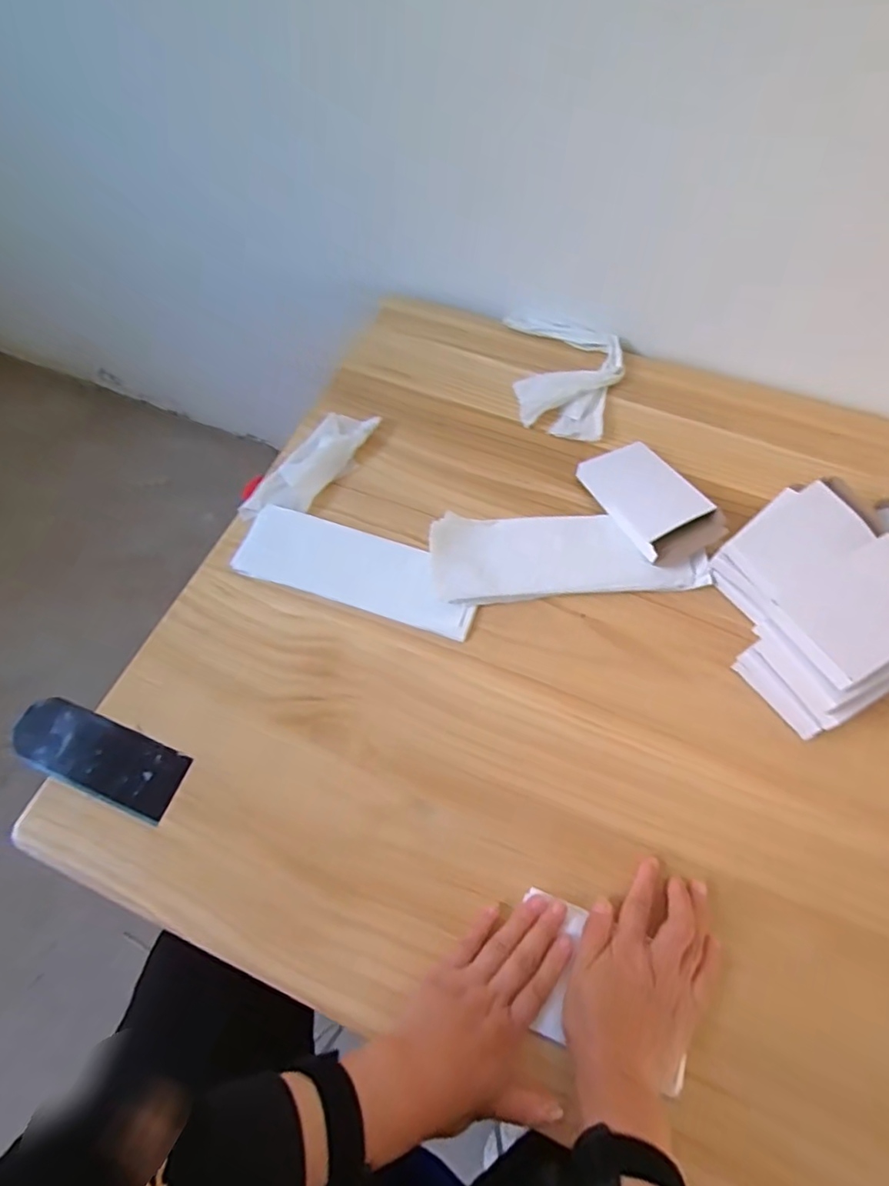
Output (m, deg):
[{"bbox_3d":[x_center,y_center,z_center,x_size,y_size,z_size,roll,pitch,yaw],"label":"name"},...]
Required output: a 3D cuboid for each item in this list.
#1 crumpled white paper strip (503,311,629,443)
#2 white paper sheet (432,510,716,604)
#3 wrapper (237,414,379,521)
[{"bbox_3d":[0.142,-0.279,0.691,0.152,0.021,0.191,13,64,7],"label":"crumpled white paper strip"},{"bbox_3d":[0.124,-0.040,0.565,0.271,0.031,0.084,-3,63,-1],"label":"white paper sheet"},{"bbox_3d":[-0.149,-0.145,0.627,0.067,0.016,0.182,34,68,16],"label":"wrapper"}]

